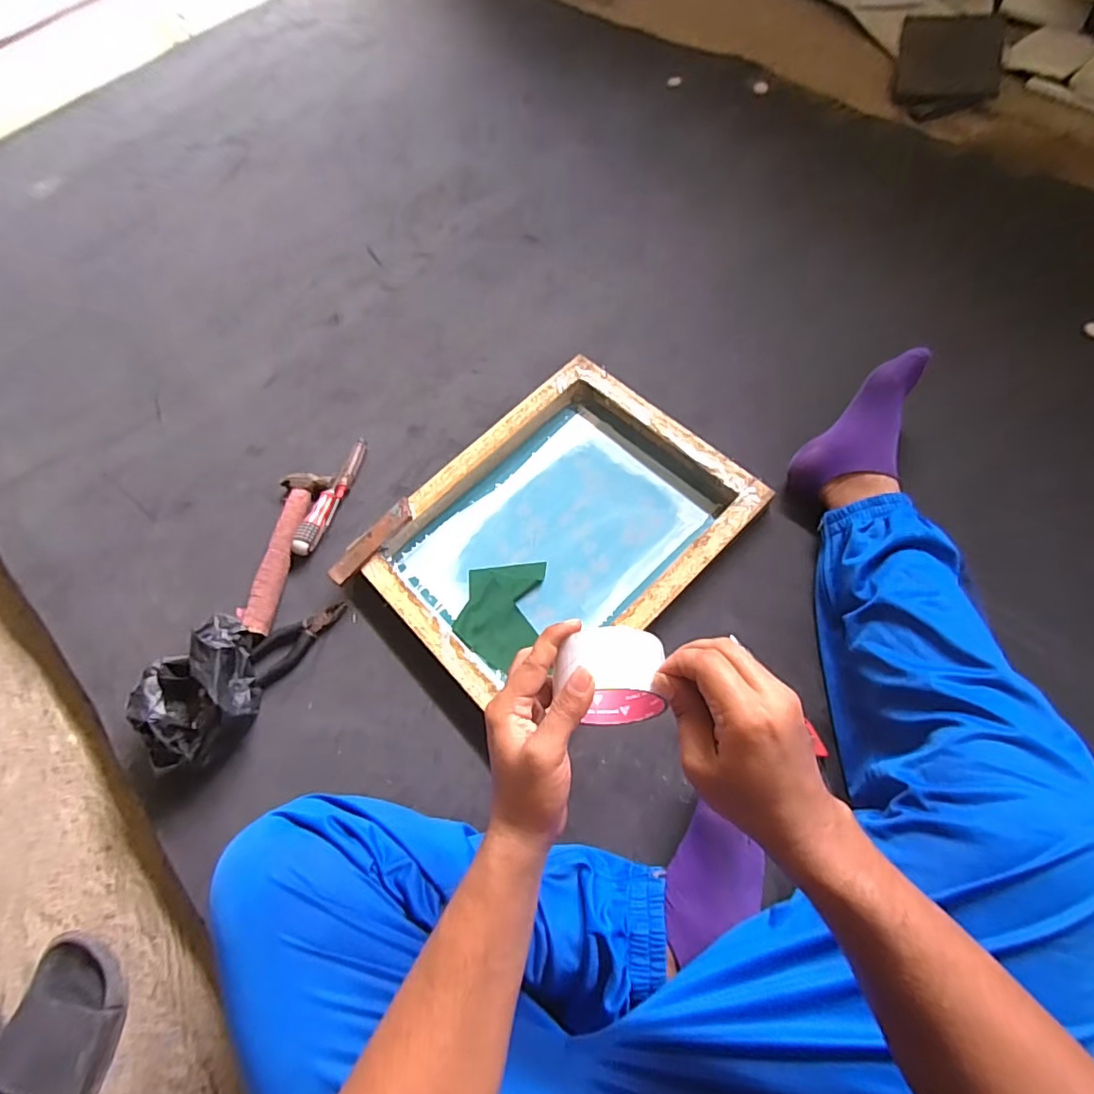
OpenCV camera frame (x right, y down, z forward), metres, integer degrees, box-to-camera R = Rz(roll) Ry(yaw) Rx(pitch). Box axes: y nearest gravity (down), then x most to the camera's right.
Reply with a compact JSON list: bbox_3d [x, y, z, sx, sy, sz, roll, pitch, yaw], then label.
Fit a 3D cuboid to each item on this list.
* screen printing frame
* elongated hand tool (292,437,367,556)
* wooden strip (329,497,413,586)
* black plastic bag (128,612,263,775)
[{"bbox_3d":[0.014,-0.026,0.794,0.476,0.063,0.379,-42,67,-14],"label":"screen printing frame"},{"bbox_3d":[-0.331,-0.081,0.862,0.036,0.024,0.211,16,69,8],"label":"elongated hand tool"},{"bbox_3d":[-0.249,-0.009,0.792,0.032,0.013,0.150,34,72,20],"label":"wooden strip"},{"bbox_3d":[-0.443,0.184,0.707,0.124,0.108,0.176,-12,66,1],"label":"black plastic bag"}]

